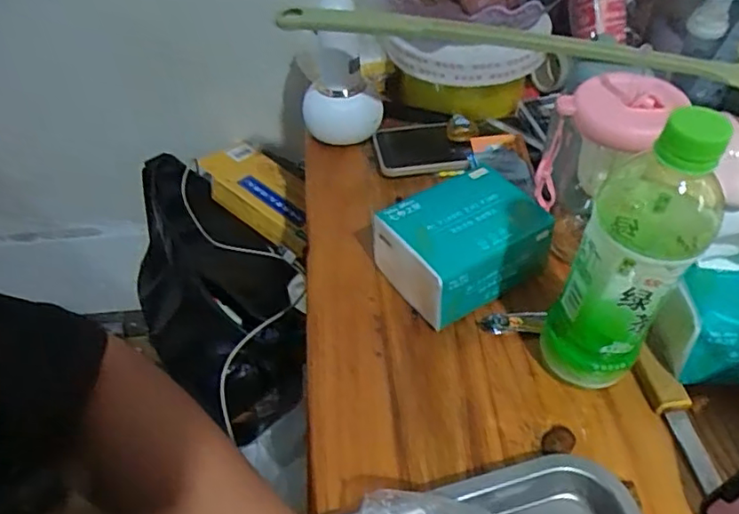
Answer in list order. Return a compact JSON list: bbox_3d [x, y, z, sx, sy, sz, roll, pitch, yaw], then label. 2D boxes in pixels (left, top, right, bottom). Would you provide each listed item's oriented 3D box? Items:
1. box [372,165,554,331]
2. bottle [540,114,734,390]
[{"bbox_3d":[0.076,-0.011,0.498,0.122,0.069,0.095,-27,50,-19],"label":"box"},{"bbox_3d":[0.160,0.002,0.373,0.070,0.212,0.065,13,49,16],"label":"bottle"}]

